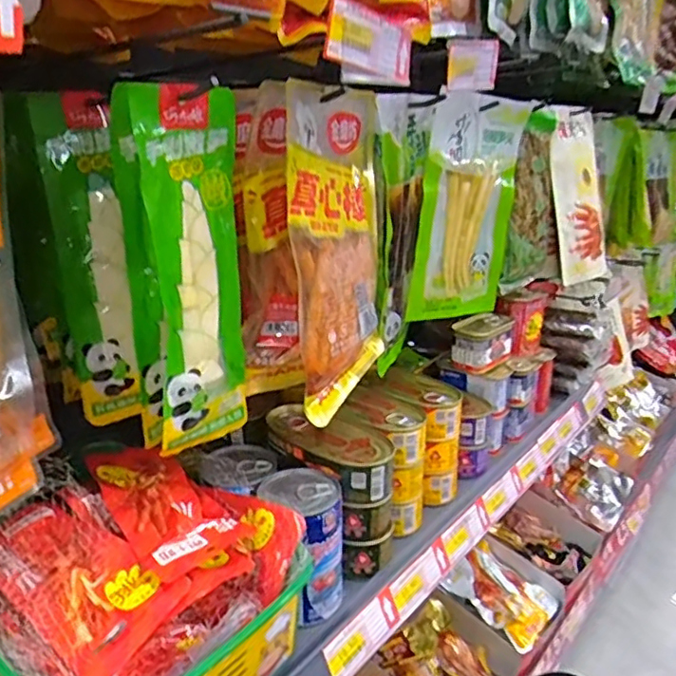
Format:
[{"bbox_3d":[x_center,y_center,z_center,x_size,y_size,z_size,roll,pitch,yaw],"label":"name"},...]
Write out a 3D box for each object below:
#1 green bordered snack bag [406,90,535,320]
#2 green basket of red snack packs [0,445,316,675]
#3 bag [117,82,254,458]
[{"bbox_3d":[0.158,-0.146,0.695,0.173,0.252,0.024,-8,25,-34],"label":"green bordered snack bag"},{"bbox_3d":[-0.160,0.178,0.442,0.216,0.129,0.208,17,25,36],"label":"green basket of red snack packs"},{"bbox_3d":[-0.097,-0.044,0.436,0.015,0.260,0.095,14,24,35],"label":"bag"}]

